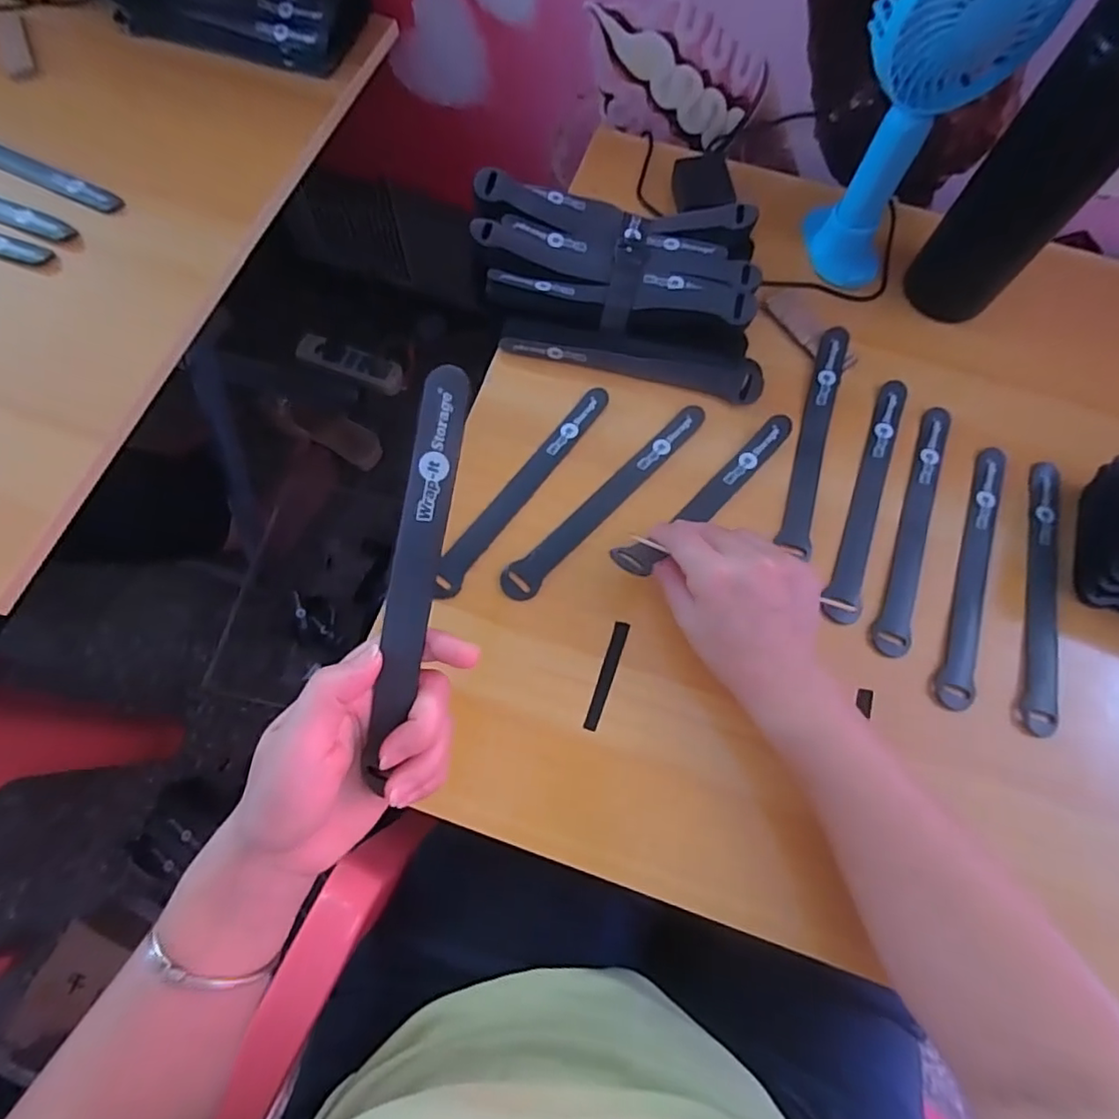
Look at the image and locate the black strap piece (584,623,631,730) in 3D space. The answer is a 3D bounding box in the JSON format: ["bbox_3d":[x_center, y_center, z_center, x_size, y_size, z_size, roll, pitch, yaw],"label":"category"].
[{"bbox_3d":[0.031,0.075,0.383,0.010,0.004,0.071,18,73,6],"label":"black strap piece"}]

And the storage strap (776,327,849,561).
[{"bbox_3d":[0.189,-0.092,0.432,0.020,0.007,0.185,17,72,5],"label":"storage strap"}]

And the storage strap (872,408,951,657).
[{"bbox_3d":[0.249,-0.026,0.409,0.022,0.005,0.196,20,72,6],"label":"storage strap"}]

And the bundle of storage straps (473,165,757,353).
[{"bbox_3d":[0.043,-0.229,0.458,0.216,0.045,0.118,14,71,4],"label":"bundle of storage straps"}]

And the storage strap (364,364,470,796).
[{"bbox_3d":[-0.064,0.006,0.262,0.019,0.006,0.178,10,93,-10],"label":"storage strap"}]

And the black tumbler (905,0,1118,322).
[{"bbox_3d":[0.322,-0.261,0.392,0.072,0.194,0.063,40,75,12],"label":"black tumbler"}]

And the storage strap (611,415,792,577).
[{"bbox_3d":[0.101,-0.043,0.407,0.023,0.040,0.182,44,59,13],"label":"storage strap"}]

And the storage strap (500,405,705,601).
[{"bbox_3d":[0.035,-0.043,0.414,0.025,0.004,0.193,43,76,13],"label":"storage strap"}]

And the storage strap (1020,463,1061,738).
[{"bbox_3d":[0.324,0.020,0.394,0.025,0.008,0.194,15,72,4],"label":"storage strap"}]

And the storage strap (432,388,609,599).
[{"bbox_3d":[-0.025,-0.052,0.416,0.021,0.004,0.193,36,73,3],"label":"storage strap"}]

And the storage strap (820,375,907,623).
[{"bbox_3d":[0.220,-0.047,0.419,0.022,0.004,0.198,18,70,14],"label":"storage strap"}]

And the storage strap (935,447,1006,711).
[{"bbox_3d":[0.284,0.007,0.401,0.019,0.007,0.194,20,72,6],"label":"storage strap"}]

